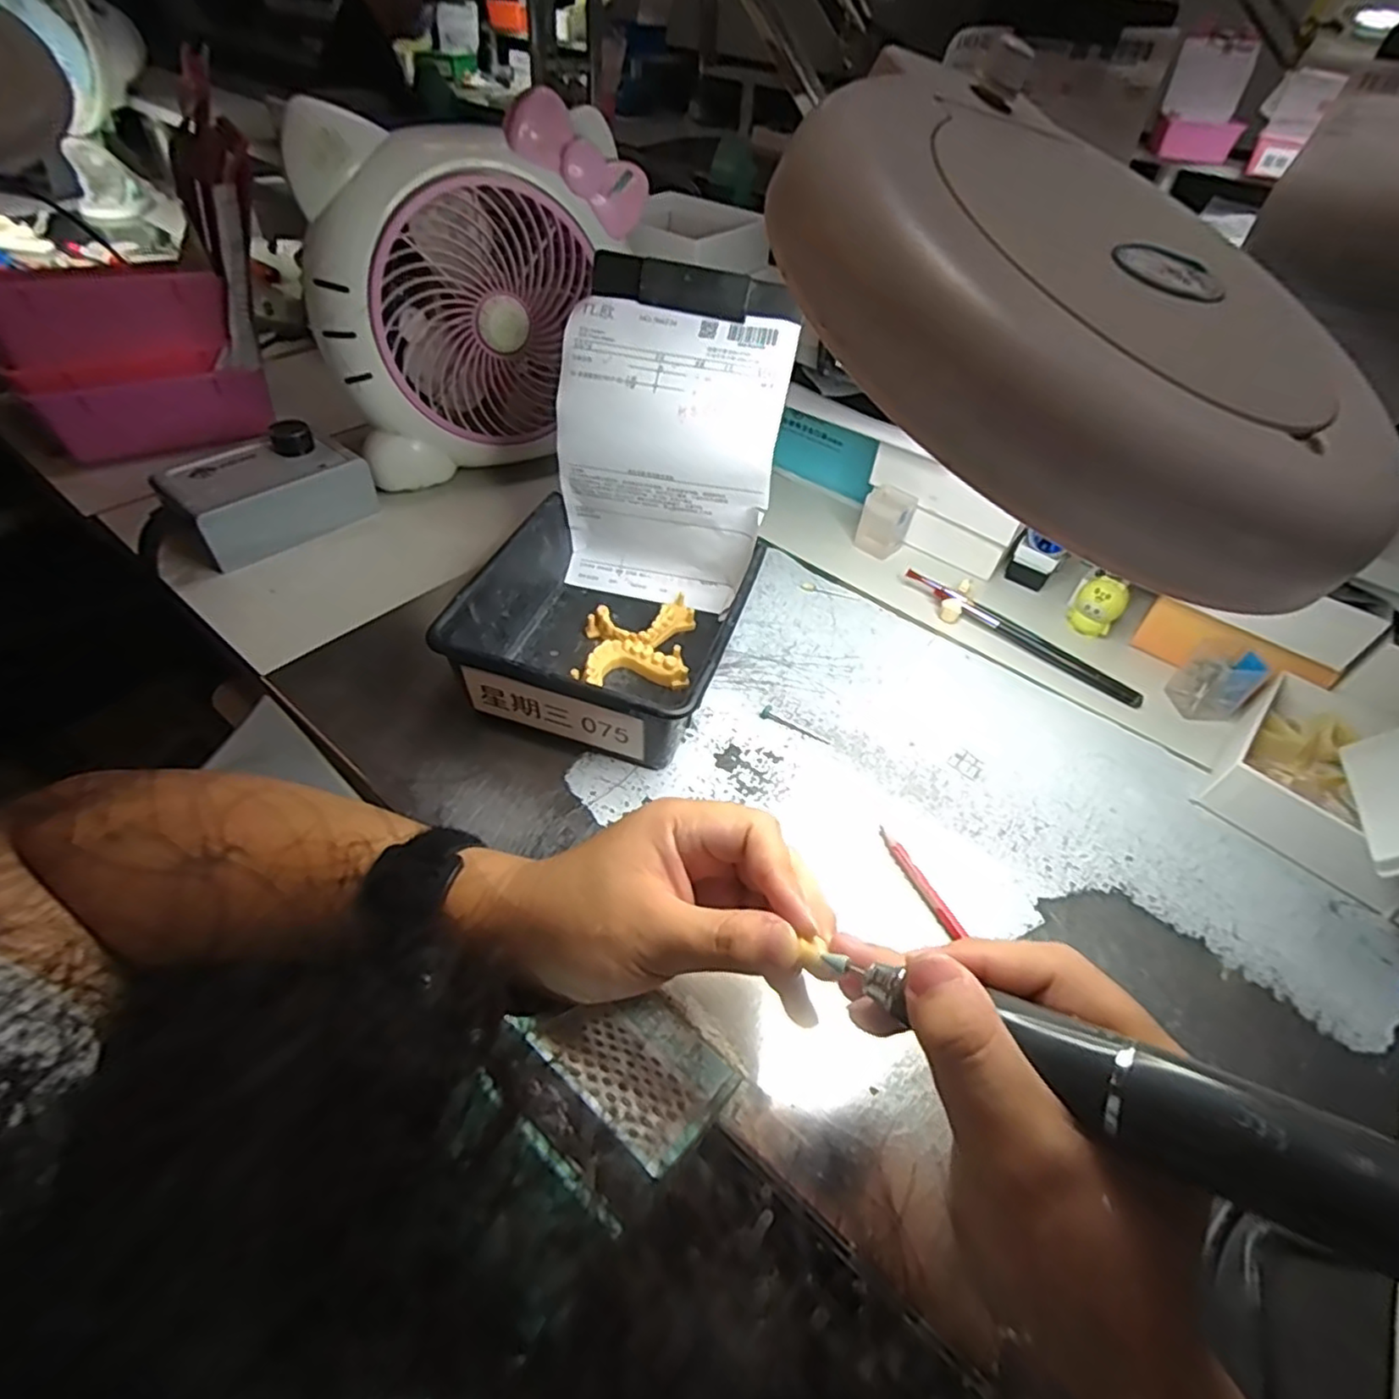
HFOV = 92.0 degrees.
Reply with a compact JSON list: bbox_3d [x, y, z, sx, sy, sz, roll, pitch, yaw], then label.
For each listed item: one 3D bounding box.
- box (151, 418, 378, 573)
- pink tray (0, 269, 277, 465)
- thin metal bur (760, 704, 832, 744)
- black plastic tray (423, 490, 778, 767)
[{"bbox_3d":[-0.332,-0.162,0.526,0.073,0.055,0.134,38,54,26],"label":"box"},{"bbox_3d":[-0.448,-0.271,0.544,0.164,0.160,0.043,-33,77,-34],"label":"pink tray"},{"bbox_3d":[0.063,0.017,0.445,0.049,0.004,0.010,25,52,16],"label":"thin metal bur"},{"bbox_3d":[-0.058,-0.048,0.444,0.158,0.068,0.164,16,48,9],"label":"black plastic tray"}]

